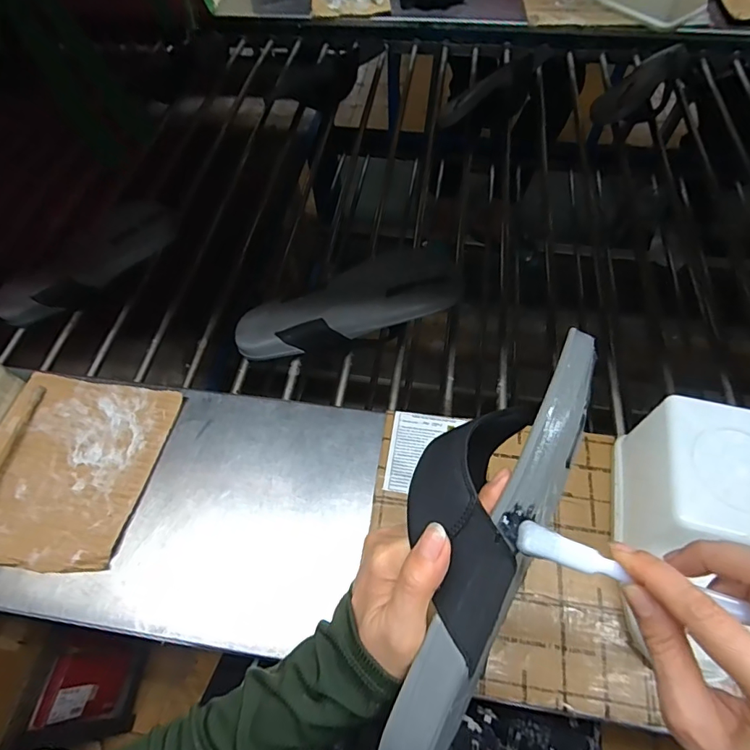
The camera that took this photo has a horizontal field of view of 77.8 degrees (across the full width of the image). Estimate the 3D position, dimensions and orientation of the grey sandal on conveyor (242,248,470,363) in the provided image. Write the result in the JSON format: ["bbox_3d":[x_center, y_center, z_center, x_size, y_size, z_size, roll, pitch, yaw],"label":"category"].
[{"bbox_3d":[-0.038,-0.077,0.548,0.276,0.057,0.085,-16,55,14],"label":"grey sandal on conveyor"}]

